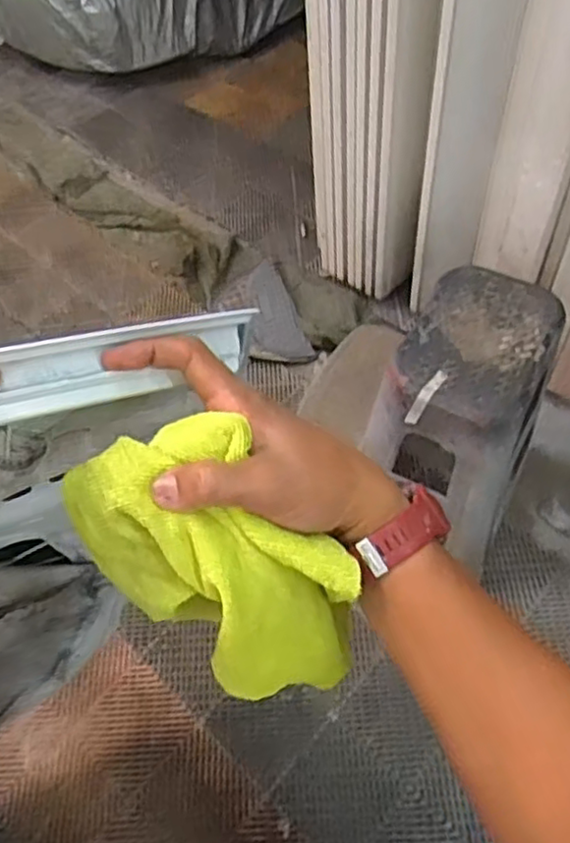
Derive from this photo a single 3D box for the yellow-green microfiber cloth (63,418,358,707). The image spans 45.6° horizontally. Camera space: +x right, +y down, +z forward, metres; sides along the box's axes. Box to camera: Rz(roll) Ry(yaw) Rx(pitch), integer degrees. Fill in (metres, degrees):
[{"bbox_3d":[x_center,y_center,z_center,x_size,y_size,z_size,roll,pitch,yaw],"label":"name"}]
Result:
[{"bbox_3d":[-0.036,0.089,0.400,0.094,0.166,0.142,-41,64,-19],"label":"yellow-green microfiber cloth"}]

